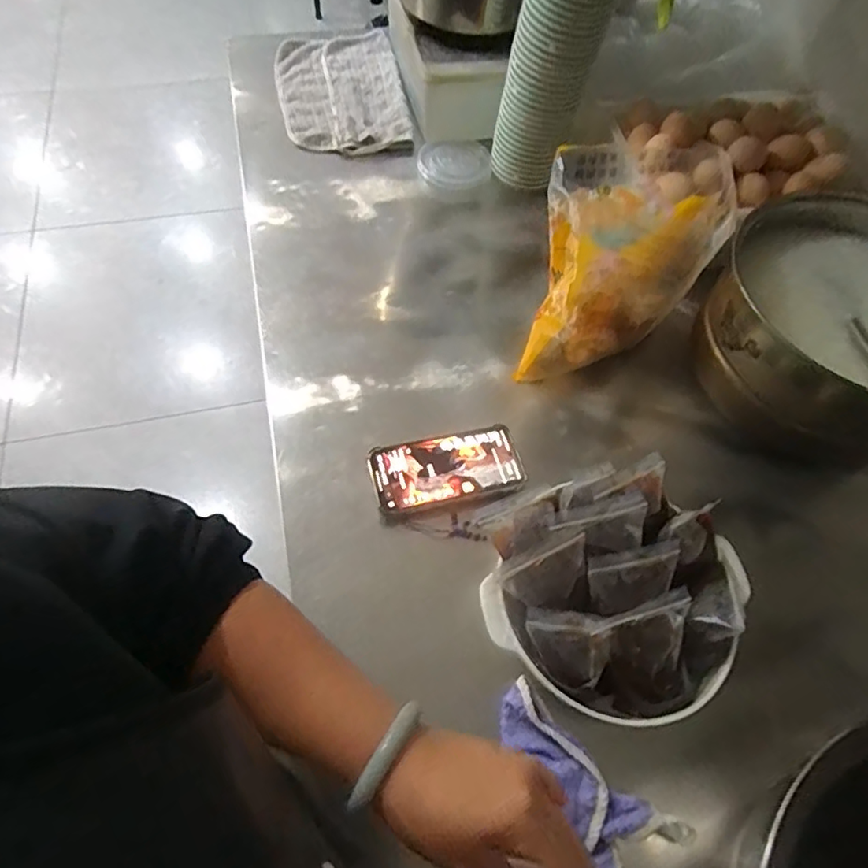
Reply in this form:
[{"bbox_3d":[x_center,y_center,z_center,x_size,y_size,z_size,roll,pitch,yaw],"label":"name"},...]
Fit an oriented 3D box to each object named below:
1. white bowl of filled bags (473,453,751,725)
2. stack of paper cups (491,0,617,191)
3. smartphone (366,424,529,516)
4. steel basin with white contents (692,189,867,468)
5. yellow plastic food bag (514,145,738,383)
[{"bbox_3d":[0.167,0.143,0.525,0.233,0.090,0.212,2,60,-3],"label":"white bowl of filled bags"},{"bbox_3d":[0.159,-0.501,0.716,0.117,0.355,0.090,15,61,5],"label":"stack of paper cups"},{"bbox_3d":[0.015,0.037,0.607,0.160,0.011,0.076,-11,65,-12],"label":"smartphone"},{"bbox_3d":[0.443,-0.119,0.627,0.262,0.159,0.251,2,60,-3],"label":"steel basin with white contents"},{"bbox_3d":[0.205,-0.191,0.645,0.221,0.211,0.139,-10,62,-9],"label":"yellow plastic food bag"}]

